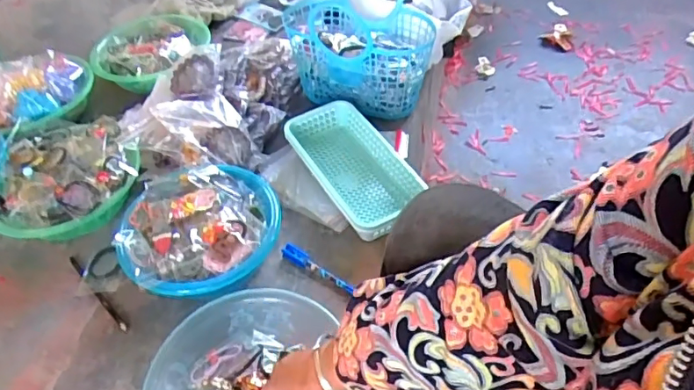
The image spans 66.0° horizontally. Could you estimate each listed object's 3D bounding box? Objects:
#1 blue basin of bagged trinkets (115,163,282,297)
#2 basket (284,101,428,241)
[{"bbox_3d":[-0.215,0.061,0.787,0.213,0.086,0.225,-3,48,4],"label":"blue basin of bagged trinkets"},{"bbox_3d":[0.015,-0.046,0.877,0.136,0.053,0.272,-26,51,-16],"label":"basket"}]

